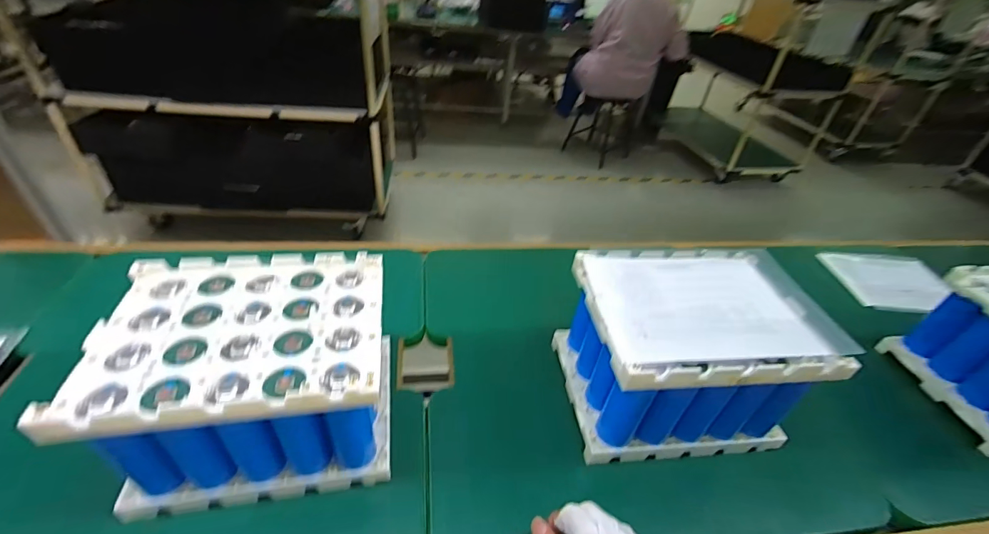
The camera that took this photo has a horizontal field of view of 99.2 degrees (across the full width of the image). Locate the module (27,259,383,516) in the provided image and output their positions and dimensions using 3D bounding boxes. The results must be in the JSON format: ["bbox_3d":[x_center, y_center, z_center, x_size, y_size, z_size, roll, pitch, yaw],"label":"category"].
[{"bbox_3d":[-0.228,0.106,0.421,0.229,0.152,0.180,-3,40,-12],"label":"module"}]

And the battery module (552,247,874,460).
[{"bbox_3d":[0.216,0.095,0.492,0.238,0.157,0.182,0,39,-8],"label":"battery module"}]

